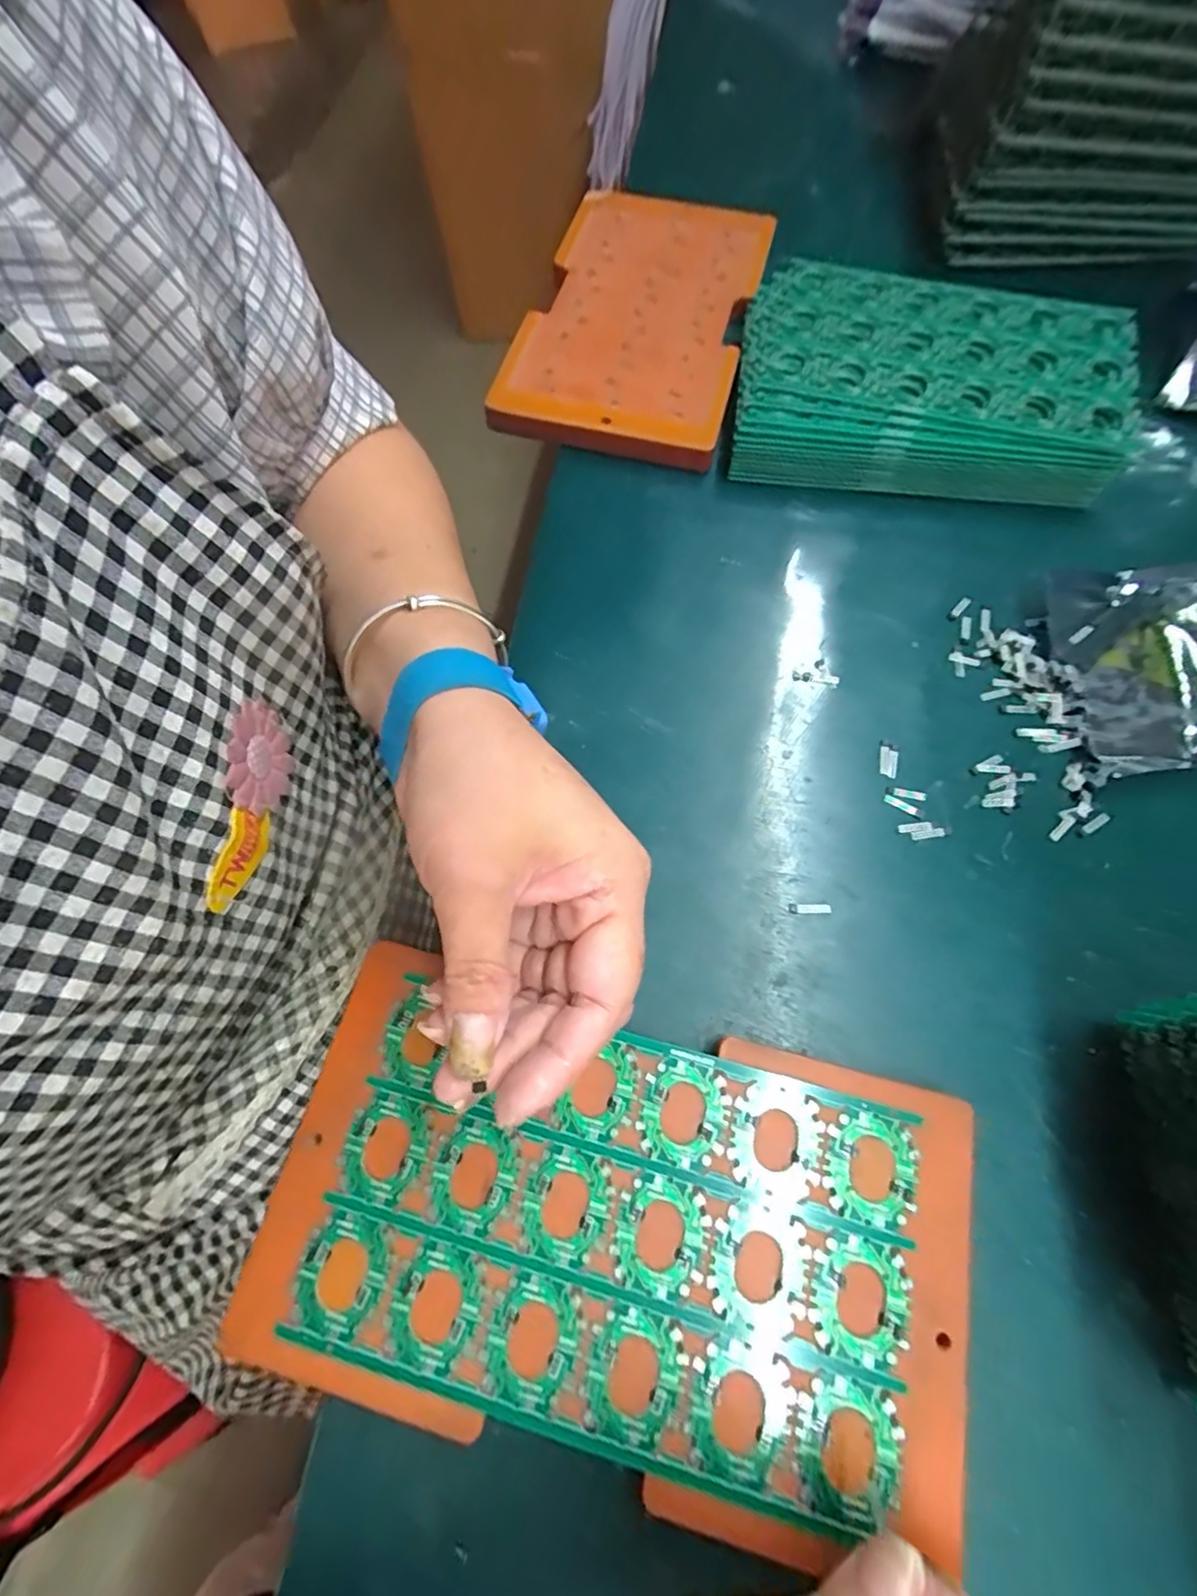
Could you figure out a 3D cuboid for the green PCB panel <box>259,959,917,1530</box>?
[{"bbox_3d":[0.004,0.148,0.215,0.199,0.004,0.119,12,67,7],"label":"green PCB panel"}]

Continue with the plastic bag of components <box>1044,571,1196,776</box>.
[{"bbox_3d":[0.288,-0.071,0.301,0.125,0.022,0.114,-7,66,-1],"label":"plastic bag of components"}]

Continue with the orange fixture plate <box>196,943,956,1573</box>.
[{"bbox_3d":[0.004,0.147,0.215,0.235,0.007,0.135,13,67,8],"label":"orange fixture plate"}]

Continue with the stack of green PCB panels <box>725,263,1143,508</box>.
[{"bbox_3d":[0.191,-0.245,0.366,0.213,0.041,0.138,6,68,6],"label":"stack of green PCB panels"}]

